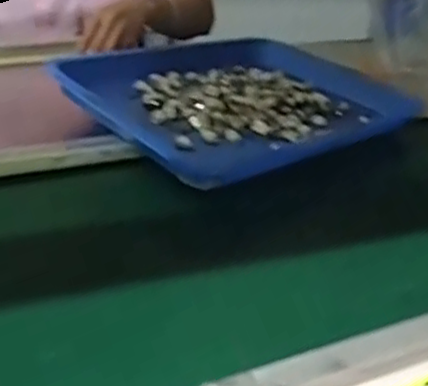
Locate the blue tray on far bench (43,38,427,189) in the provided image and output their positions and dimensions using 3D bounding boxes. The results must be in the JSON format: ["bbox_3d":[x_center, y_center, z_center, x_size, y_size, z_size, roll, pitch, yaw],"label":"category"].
[{"bbox_3d":[0.042,-0.143,0.985,0.474,0.049,0.349,-22,39,-38],"label":"blue tray on far bench"}]

